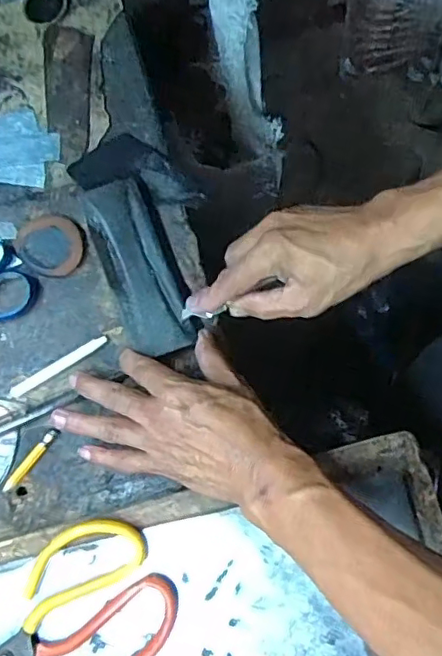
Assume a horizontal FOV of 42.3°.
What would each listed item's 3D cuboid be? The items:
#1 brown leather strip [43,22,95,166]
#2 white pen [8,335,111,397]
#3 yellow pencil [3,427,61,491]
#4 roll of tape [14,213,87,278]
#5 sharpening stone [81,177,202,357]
[{"bbox_3d":[-0.143,-0.218,0.532,0.046,0.004,0.139,-2,79,8],"label":"brown leather strip"},{"bbox_3d":[-0.131,0.031,0.460,0.088,0.005,0.010,-30,77,-6],"label":"white pen"},{"bbox_3d":[-0.148,0.103,0.447,0.008,0.005,0.057,39,80,11],"label":"yellow pencil"},{"bbox_3d":[-0.142,-0.070,0.478,0.054,0.015,0.051,0,76,2],"label":"roll of tape"},{"bbox_3d":[-0.068,-0.049,0.465,0.056,0.012,0.148,-22,78,-4],"label":"sharpening stone"}]

